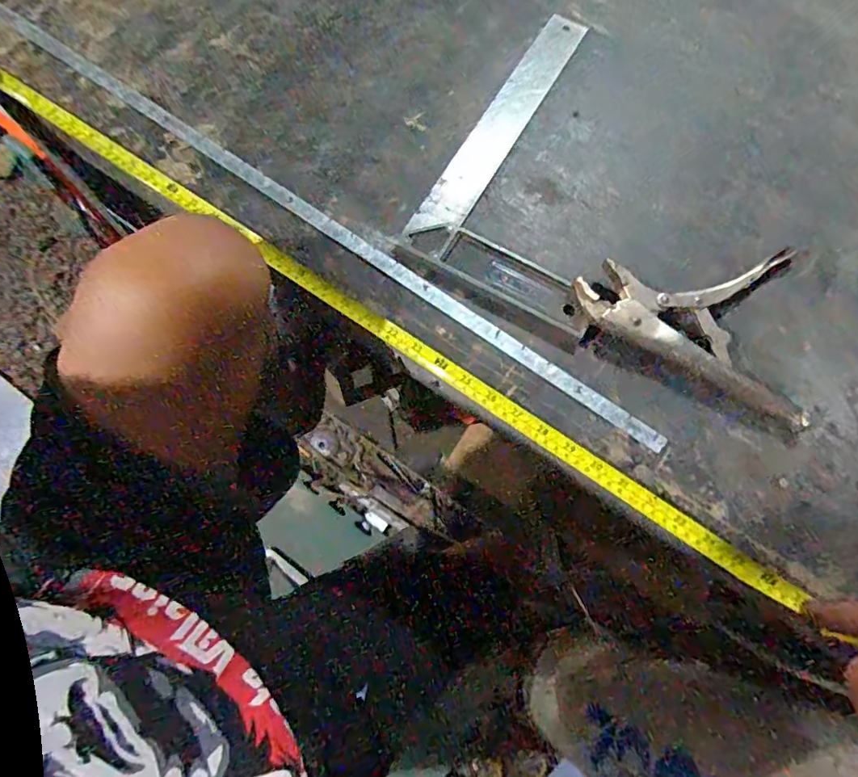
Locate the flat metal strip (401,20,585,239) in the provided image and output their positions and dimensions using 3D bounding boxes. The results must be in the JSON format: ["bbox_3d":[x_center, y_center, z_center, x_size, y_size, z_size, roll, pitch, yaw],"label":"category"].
[{"bbox_3d":[0.077,-0.272,0.517,0.042,0.006,0.322,29,73,5],"label":"flat metal strip"}]

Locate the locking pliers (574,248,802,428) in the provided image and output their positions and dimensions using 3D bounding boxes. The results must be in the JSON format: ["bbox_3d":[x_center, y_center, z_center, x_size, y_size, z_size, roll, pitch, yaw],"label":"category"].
[{"bbox_3d":[0.243,-0.078,0.450,0.210,0.020,0.146,24,74,5],"label":"locking pliers"}]

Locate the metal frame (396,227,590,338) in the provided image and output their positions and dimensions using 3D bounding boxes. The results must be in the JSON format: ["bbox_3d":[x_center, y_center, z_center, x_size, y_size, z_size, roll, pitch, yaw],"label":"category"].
[{"bbox_3d":[0.063,-0.107,0.458,0.180,0.014,0.043,30,74,6],"label":"metal frame"}]

